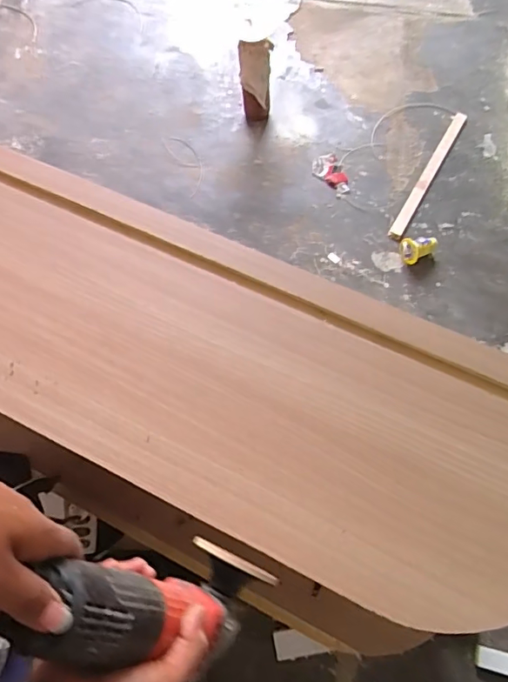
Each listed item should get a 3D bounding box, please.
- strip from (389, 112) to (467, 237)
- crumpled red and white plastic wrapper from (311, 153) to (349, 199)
[{"bbox_3d":[0.548,-0.526,1.529,0.038,0.019,0.552,28,70,10],"label":"strip"},{"bbox_3d":[0.237,-0.521,1.539,0.096,0.012,0.169,-11,69,-6],"label":"crumpled red and white plastic wrapper"}]

